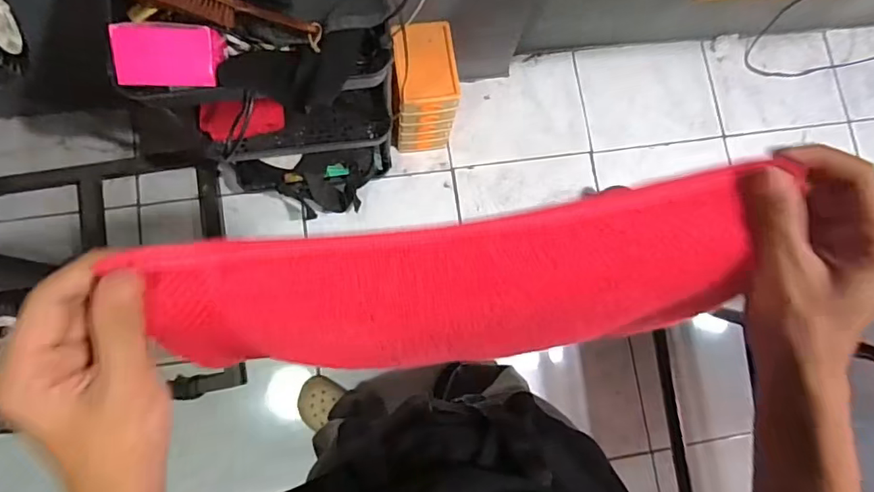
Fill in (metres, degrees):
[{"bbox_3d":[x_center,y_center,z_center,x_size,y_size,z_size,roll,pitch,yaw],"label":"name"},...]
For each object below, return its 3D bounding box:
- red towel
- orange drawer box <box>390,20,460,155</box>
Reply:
[{"bbox_3d":[0.013,0.029,0.283,0.306,0.118,0.015,-7,42,-4],"label":"red towel"},{"bbox_3d":[-0.032,-0.364,1.225,0.142,0.303,0.184,-10,83,-7],"label":"orange drawer box"}]

